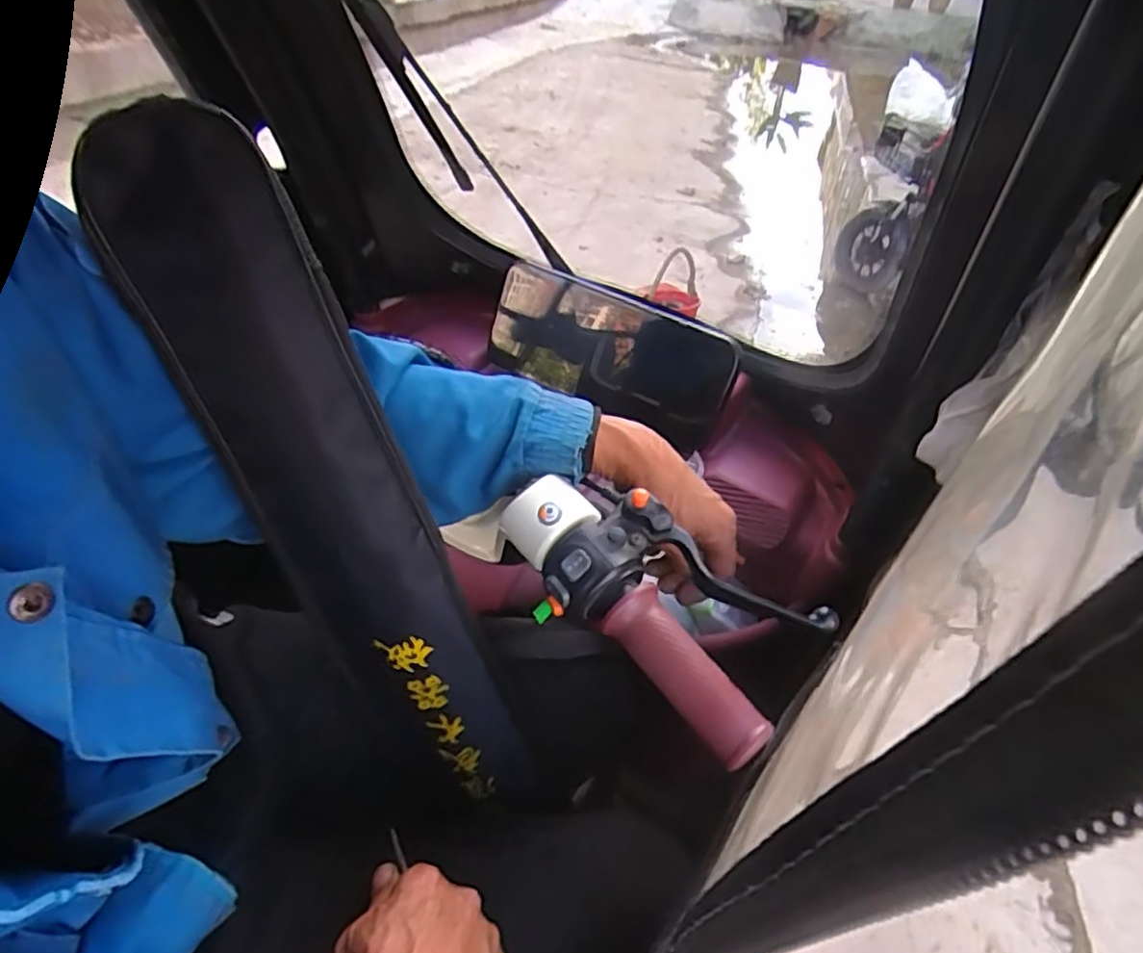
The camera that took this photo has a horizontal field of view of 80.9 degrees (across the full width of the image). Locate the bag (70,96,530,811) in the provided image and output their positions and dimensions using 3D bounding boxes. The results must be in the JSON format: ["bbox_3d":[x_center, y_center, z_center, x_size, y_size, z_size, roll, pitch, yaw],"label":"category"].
[{"bbox_3d":[-0.142,0.044,0.421,0.119,0.493,0.040,-18,28,-3],"label":"bag"}]

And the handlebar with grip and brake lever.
[{"bbox_3d":[0.046,0.070,0.423,0.206,0.043,0.094,36,48,19],"label":"handlebar with grip and brake lever"}]

